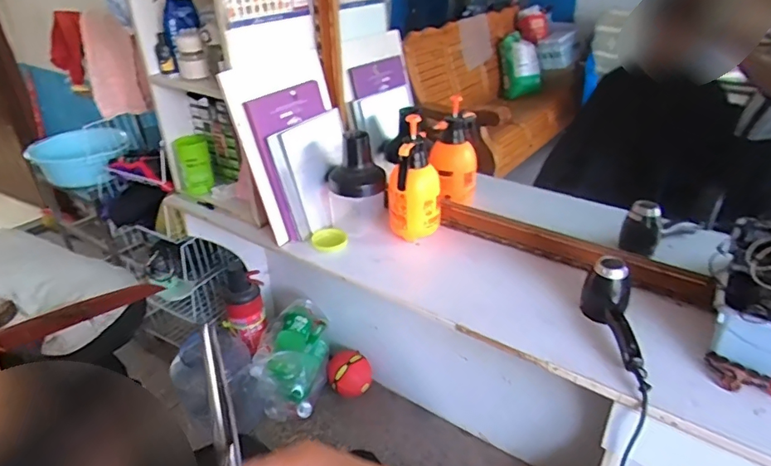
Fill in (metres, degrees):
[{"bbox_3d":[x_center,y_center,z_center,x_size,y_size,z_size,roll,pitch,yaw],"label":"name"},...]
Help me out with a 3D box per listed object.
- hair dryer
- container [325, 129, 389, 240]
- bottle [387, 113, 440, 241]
[{"bbox_3d":[0.428,0.144,0.930,0.076,0.113,0.199,4,30,9],"label":"hair dryer"},{"bbox_3d":[-0.077,-0.126,1.320,0.137,0.256,0.113,10,32,18],"label":"container"},{"bbox_3d":[0.071,-0.126,1.230,0.130,0.276,0.116,2,30,5],"label":"bottle"}]

